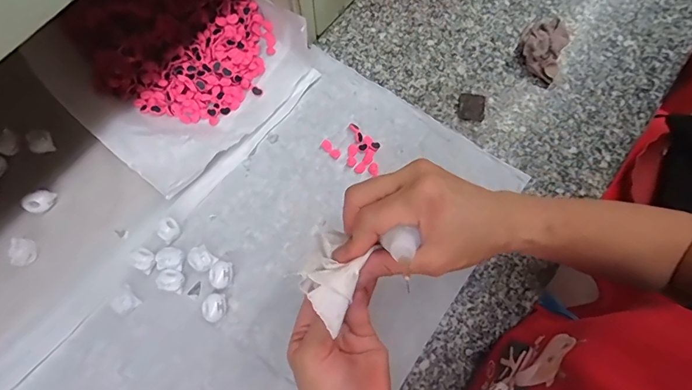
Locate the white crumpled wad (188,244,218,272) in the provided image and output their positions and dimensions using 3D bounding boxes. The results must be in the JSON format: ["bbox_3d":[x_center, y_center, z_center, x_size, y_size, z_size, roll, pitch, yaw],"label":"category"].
[{"bbox_3d":[-0.141,0.063,0.402,0.025,0.017,0.020,39,77,10],"label":"white crumpled wad"}]

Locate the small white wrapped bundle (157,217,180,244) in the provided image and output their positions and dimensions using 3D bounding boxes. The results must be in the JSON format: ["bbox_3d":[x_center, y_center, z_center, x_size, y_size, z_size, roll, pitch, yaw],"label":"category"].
[{"bbox_3d":[-0.176,0.035,0.409,0.020,0.014,0.023,-40,78,-11],"label":"small white wrapped bundle"}]

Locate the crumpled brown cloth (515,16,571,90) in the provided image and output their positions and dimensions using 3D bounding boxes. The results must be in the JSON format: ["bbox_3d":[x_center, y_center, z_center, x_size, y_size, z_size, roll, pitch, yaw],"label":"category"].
[{"bbox_3d":[0.229,-0.175,0.471,0.052,0.029,0.081,25,75,6],"label":"crumpled brown cloth"}]

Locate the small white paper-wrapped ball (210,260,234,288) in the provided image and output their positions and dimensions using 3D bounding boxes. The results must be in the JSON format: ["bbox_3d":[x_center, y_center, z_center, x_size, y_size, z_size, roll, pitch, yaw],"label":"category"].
[{"bbox_3d":[-0.121,0.078,0.399,0.021,0.019,0.025,-5,74,-2],"label":"small white paper-wrapped ball"}]

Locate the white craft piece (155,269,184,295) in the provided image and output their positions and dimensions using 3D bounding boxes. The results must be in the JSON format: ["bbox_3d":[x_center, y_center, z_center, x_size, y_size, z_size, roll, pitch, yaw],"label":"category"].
[{"bbox_3d":[-0.167,0.082,0.395,0.023,0.013,0.020,14,74,3],"label":"white craft piece"}]

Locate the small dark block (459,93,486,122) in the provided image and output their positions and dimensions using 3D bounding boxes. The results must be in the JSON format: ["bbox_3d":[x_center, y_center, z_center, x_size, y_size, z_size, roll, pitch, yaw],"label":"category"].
[{"bbox_3d":[0.141,-0.099,0.456,0.029,0.009,0.033,13,74,3],"label":"small dark block"}]

